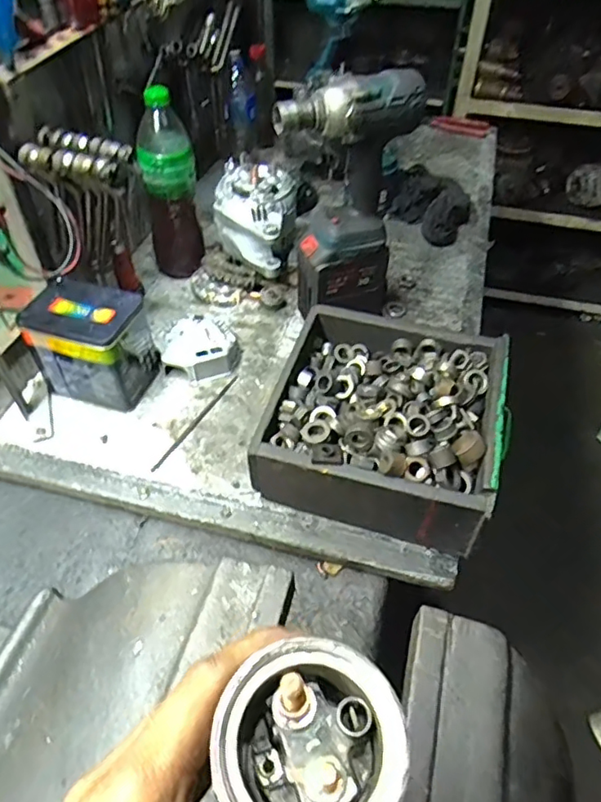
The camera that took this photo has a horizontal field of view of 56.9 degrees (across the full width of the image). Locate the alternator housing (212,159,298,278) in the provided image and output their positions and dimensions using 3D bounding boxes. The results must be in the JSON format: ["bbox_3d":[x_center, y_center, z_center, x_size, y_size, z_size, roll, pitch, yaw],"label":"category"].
[{"bbox_3d":[-0.071,-0.284,0.855,0.116,0.105,0.130,11,49,9],"label":"alternator housing"}]

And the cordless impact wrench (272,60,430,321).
[{"bbox_3d":[0.055,-0.231,0.711,0.165,0.326,0.085,0,48,-1],"label":"cordless impact wrench"}]

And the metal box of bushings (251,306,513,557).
[{"bbox_3d":[0.098,0.015,0.644,0.239,0.114,0.245,14,49,11],"label":"metal box of bushings"}]

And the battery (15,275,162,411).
[{"bbox_3d":[-0.259,-0.069,0.700,0.127,0.129,0.097,12,49,9],"label":"battery"}]

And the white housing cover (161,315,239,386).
[{"bbox_3d":[-0.138,-0.075,0.773,0.101,0.037,0.112,5,48,3],"label":"white housing cover"}]

